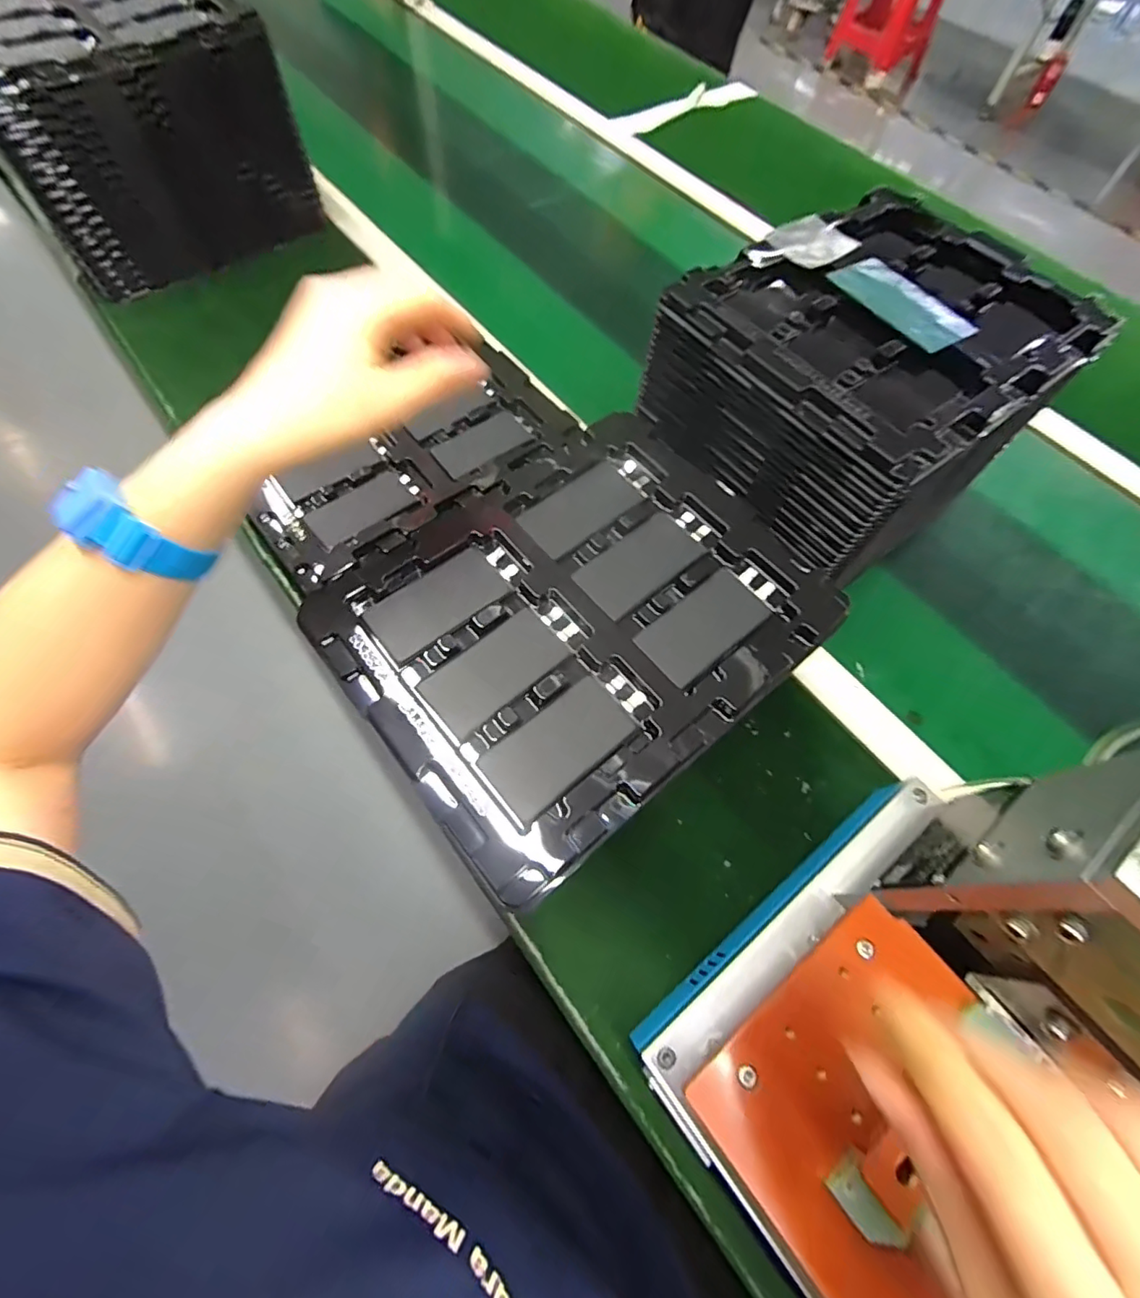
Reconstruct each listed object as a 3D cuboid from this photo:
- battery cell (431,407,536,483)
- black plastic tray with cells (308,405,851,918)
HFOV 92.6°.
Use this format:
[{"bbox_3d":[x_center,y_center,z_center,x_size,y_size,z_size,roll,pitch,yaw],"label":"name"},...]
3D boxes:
[{"bbox_3d":[-0.079,-0.184,0.488,0.086,0.007,0.050,-36,72,-17],"label":"battery cell"},{"bbox_3d":[0.005,-0.022,0.335,0.266,0.012,0.217,-36,71,-19],"label":"black plastic tray with cells"}]

